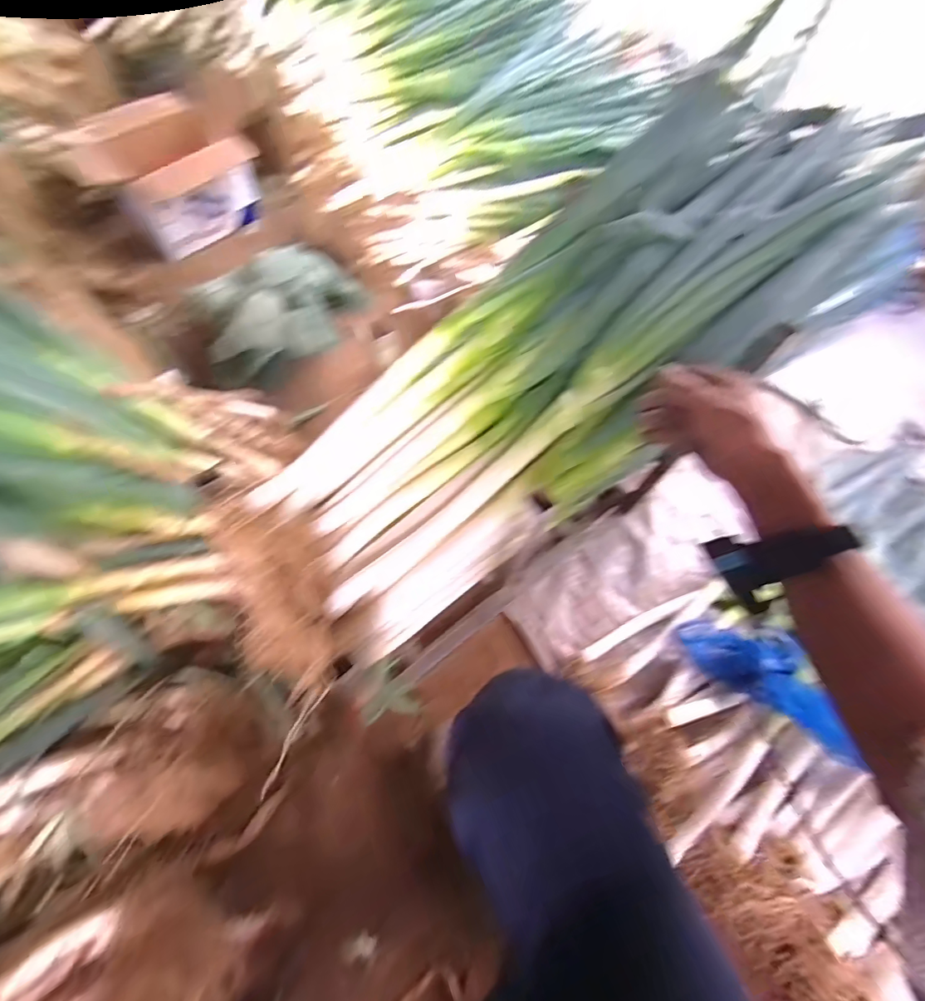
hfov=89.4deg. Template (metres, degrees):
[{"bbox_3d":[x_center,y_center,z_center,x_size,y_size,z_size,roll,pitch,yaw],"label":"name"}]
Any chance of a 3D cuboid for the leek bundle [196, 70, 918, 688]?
[{"bbox_3d":[0.108,-0.154,0.561,0.849,0.130,0.269,-42,72,-5],"label":"leek bundle"}]

